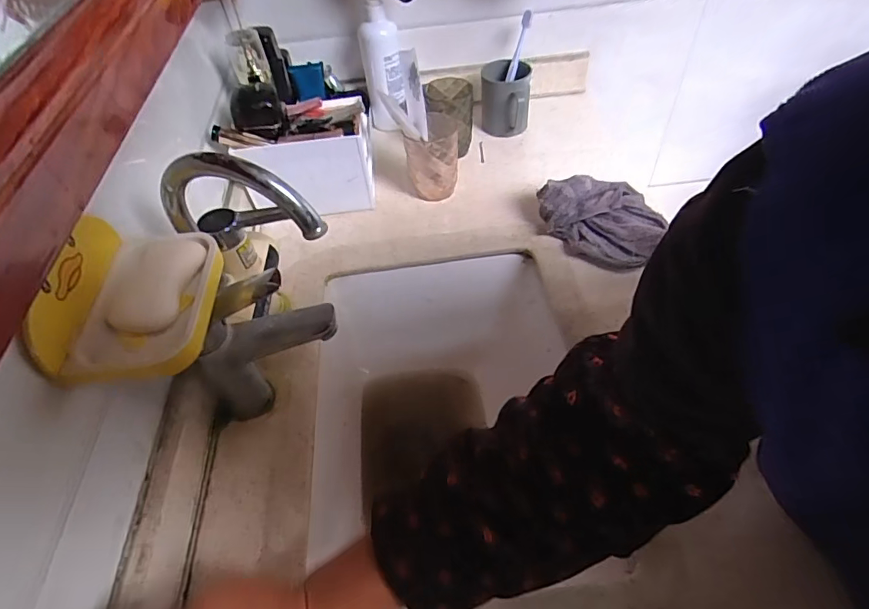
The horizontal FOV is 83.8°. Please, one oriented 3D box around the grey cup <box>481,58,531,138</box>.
[{"bbox_3d":[0.119,-0.346,0.813,0.081,0.089,0.116,0,50,6],"label":"grey cup"}]

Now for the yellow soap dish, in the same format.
[{"bbox_3d":[-0.225,-0.012,0.365,0.098,0.070,0.147,-9,50,-1],"label":"yellow soap dish"}]

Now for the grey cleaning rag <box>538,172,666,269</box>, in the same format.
[{"bbox_3d":[0.213,-0.116,0.624,0.160,0.063,0.106,31,60,27],"label":"grey cleaning rag"}]

